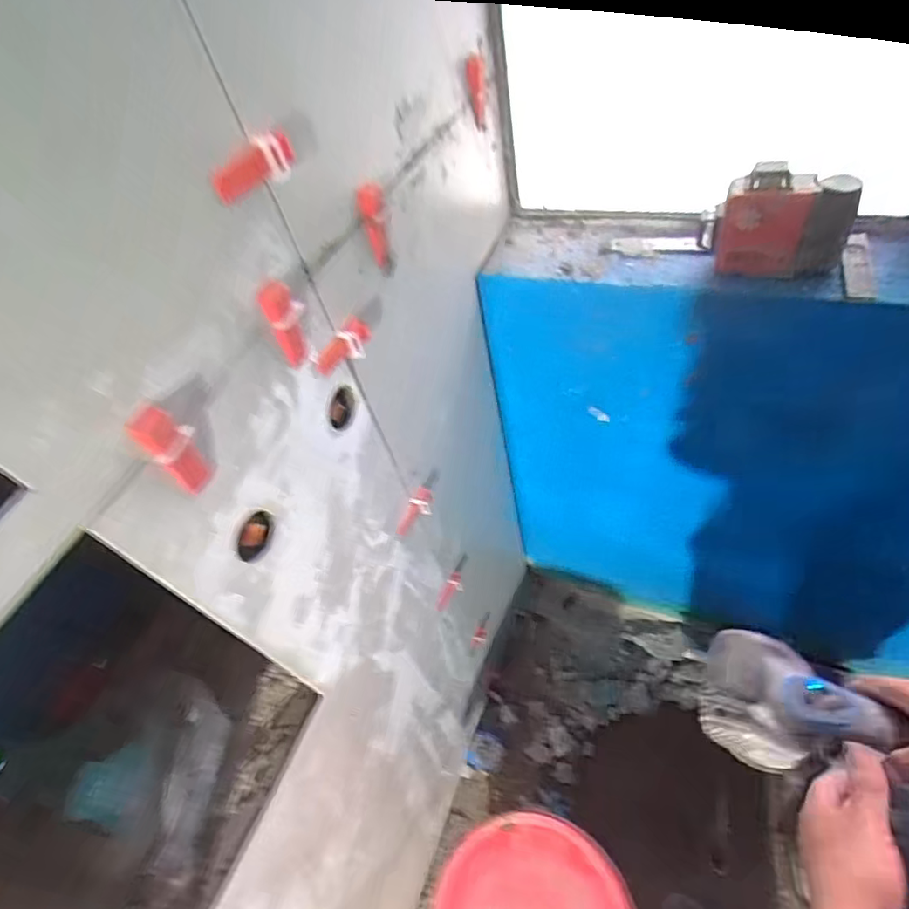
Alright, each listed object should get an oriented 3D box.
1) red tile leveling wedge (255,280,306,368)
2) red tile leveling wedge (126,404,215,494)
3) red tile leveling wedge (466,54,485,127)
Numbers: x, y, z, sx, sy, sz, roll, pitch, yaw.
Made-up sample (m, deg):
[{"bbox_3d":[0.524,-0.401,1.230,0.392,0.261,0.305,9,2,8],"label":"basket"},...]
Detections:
[{"bbox_3d":[-0.132,-0.103,0.419,0.009,0.075,0.029,21,60,27],"label":"red tile leveling wedge"},{"bbox_3d":[-0.187,-0.002,0.353,0.012,0.074,0.028,25,61,29],"label":"red tile leveling wedge"},{"bbox_3d":[0.025,-0.397,0.579,0.018,0.094,0.021,-1,84,6],"label":"red tile leveling wedge"}]

